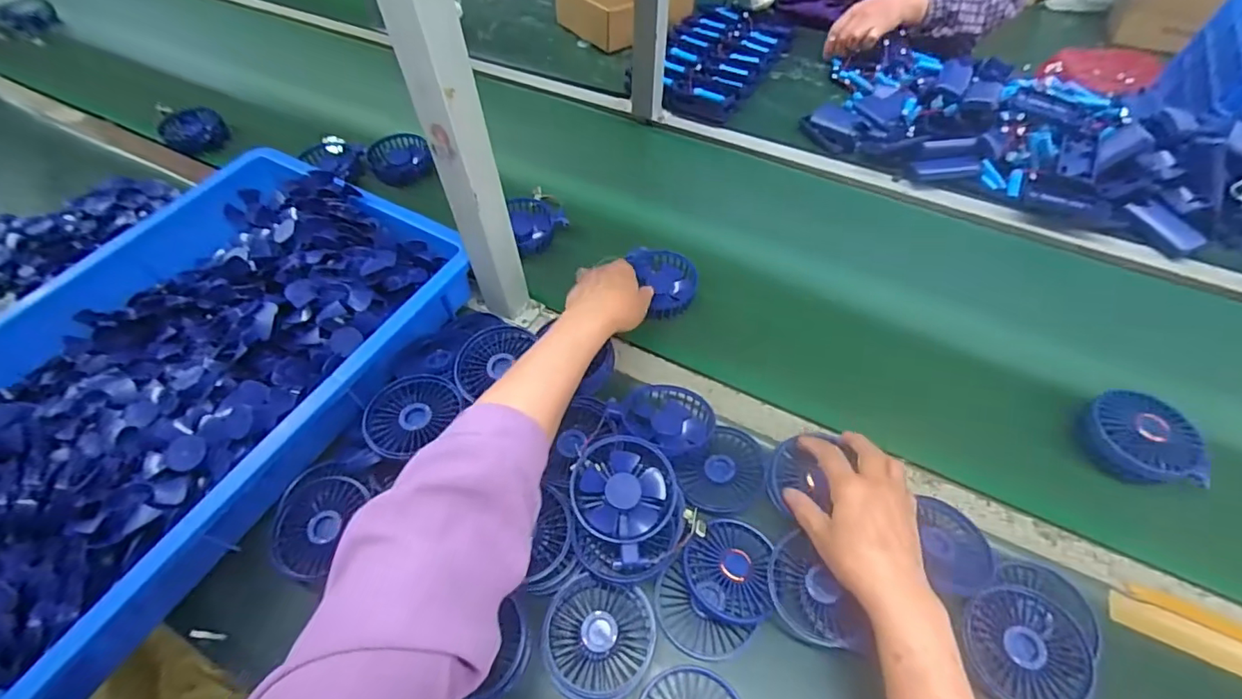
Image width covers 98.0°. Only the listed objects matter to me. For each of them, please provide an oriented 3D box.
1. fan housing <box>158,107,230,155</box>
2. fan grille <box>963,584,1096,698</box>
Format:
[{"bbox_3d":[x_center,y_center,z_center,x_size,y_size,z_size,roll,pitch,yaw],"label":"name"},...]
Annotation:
[{"bbox_3d":[-0.663,-0.340,0.843,0.084,0.035,0.101,-34,60,-22],"label":"fan housing"},{"bbox_3d":[0.318,0.234,0.425,0.090,0.009,0.086,-1,54,-1],"label":"fan grille"}]

